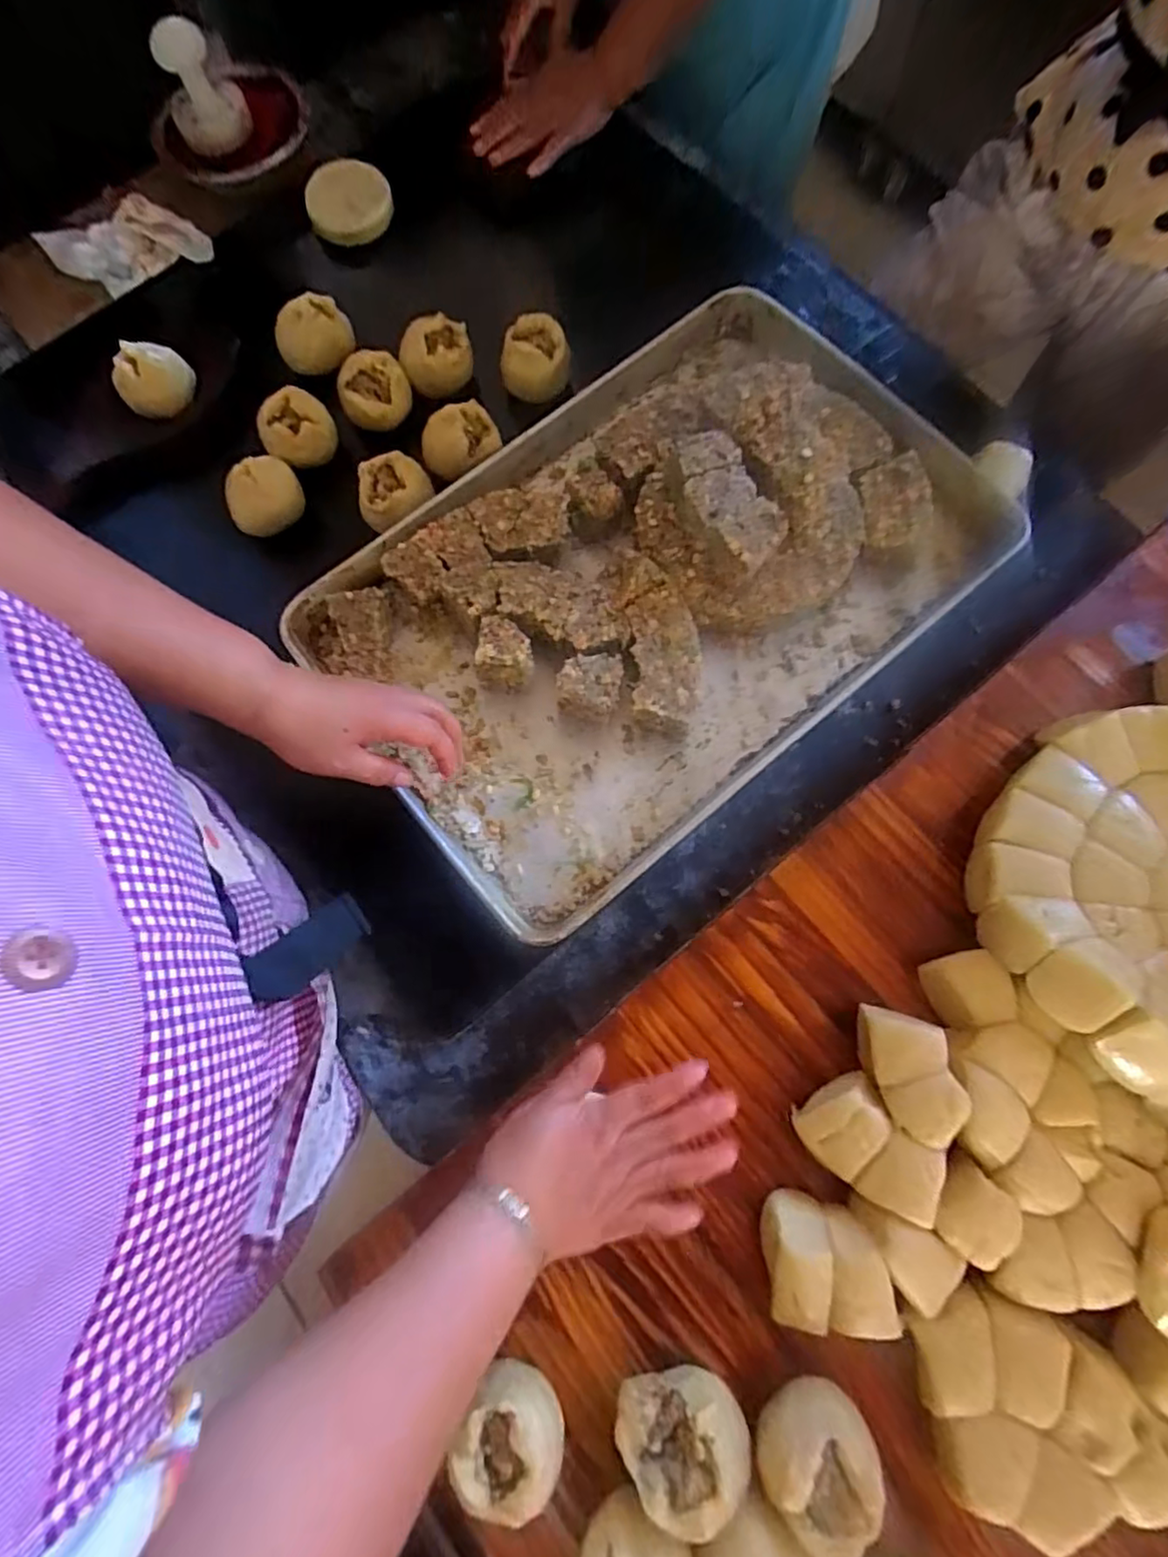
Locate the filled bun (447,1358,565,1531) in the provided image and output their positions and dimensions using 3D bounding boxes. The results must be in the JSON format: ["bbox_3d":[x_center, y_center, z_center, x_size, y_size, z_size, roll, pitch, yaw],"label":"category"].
[{"bbox_3d":[-0.048,0.426,0.410,0.069,0.063,0.055,12,78,4],"label":"filled bun"}]

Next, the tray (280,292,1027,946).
[{"bbox_3d":[0.070,-0.194,0.578,0.606,0.109,0.401,-39,79,-7],"label":"tray"}]

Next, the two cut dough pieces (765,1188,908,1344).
[{"bbox_3d":[0.163,0.334,0.436,0.078,0.050,0.074,-4,77,1],"label":"two cut dough pieces"}]

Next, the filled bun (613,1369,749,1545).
[{"bbox_3d":[0.063,0.426,0.406,0.082,0.062,0.063,-4,77,1],"label":"filled bun"}]

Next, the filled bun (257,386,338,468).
[{"bbox_3d":[-0.301,-0.366,0.658,0.074,0.045,0.067,-32,78,-5],"label":"filled bun"}]

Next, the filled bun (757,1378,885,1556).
[{"bbox_3d":[0.148,0.435,0.402,0.070,0.065,0.067,-17,77,-2],"label":"filled bun"}]

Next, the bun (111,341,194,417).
[{"bbox_3d":[-0.456,-0.423,0.666,0.076,0.056,0.060,-42,79,-7],"label":"bun"}]

